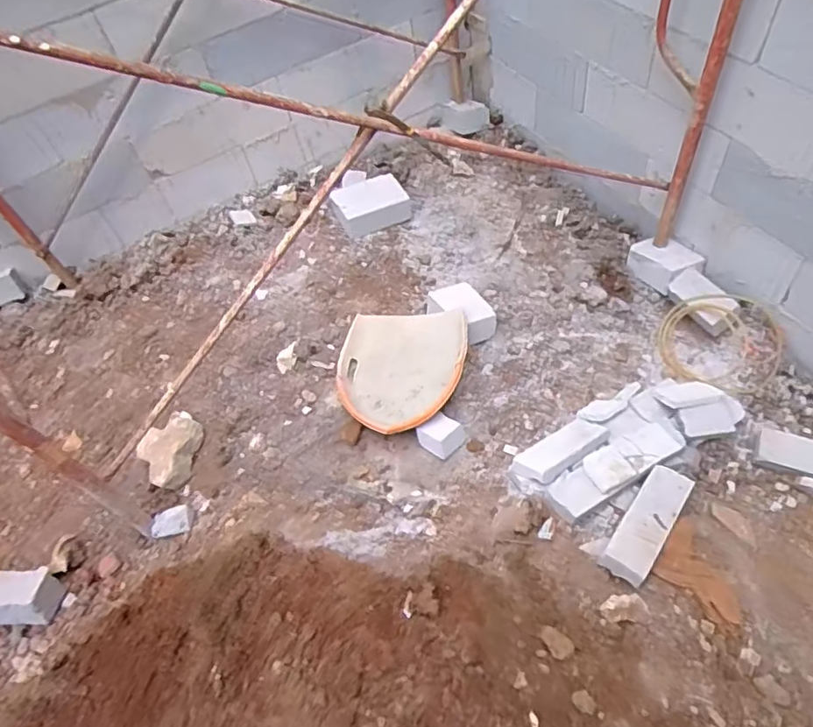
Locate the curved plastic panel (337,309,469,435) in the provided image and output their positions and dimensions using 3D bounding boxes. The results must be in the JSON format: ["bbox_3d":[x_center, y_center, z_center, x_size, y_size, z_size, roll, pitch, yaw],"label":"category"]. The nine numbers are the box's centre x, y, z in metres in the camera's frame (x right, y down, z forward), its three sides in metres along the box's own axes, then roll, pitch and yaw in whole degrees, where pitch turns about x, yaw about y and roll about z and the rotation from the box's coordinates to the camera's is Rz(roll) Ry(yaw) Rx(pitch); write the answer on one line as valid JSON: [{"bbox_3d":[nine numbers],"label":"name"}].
[{"bbox_3d":[-0.022,0.022,1.778,0.404,0.113,0.381,3,81,11],"label":"curved plastic panel"}]

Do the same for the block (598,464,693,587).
[{"bbox_3d":[0.592,0.396,1.415,0.105,0.064,0.309,29,64,27],"label":"block"}]

